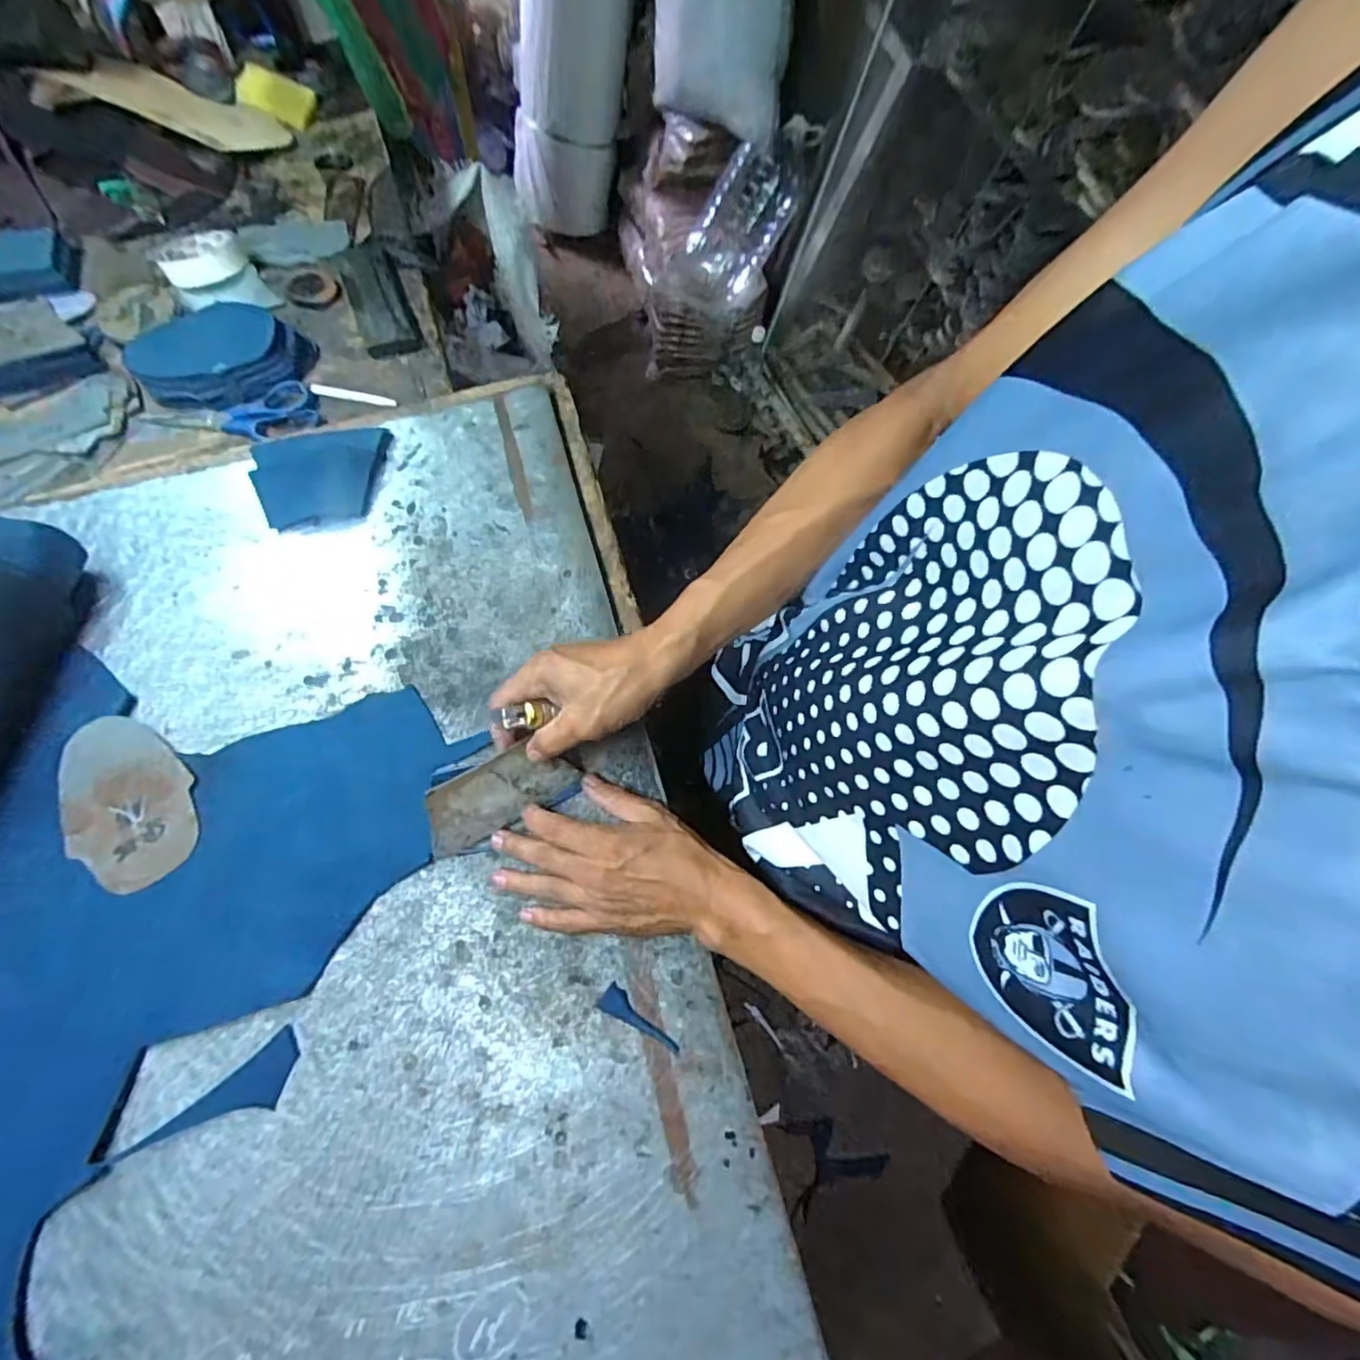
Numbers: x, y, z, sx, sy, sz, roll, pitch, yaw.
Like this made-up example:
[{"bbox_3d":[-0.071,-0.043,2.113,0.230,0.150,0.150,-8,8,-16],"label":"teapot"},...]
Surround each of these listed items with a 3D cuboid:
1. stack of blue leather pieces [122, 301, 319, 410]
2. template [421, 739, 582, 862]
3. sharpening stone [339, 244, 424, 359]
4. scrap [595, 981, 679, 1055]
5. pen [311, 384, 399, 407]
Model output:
[{"bbox_3d":[-0.461,-0.326,0.607,0.164,0.034,0.104,-15,70,-8],"label":"stack of blue leather pieces"},{"bbox_3d":[-0.131,0.086,0.446,0.108,0.070,0.008,-30,37,-15],"label":"template"},{"bbox_3d":[-0.330,-0.417,0.663,0.056,0.008,0.170,-22,72,-10],"label":"sharpening stone"},{"bbox_3d":[-0.026,0.232,0.420,0.063,0.009,0.018,28,71,8],"label":"scrap"},{"bbox_3d":[-0.330,-0.288,0.619,0.088,0.005,0.010,12,69,2],"label":"pen"}]

